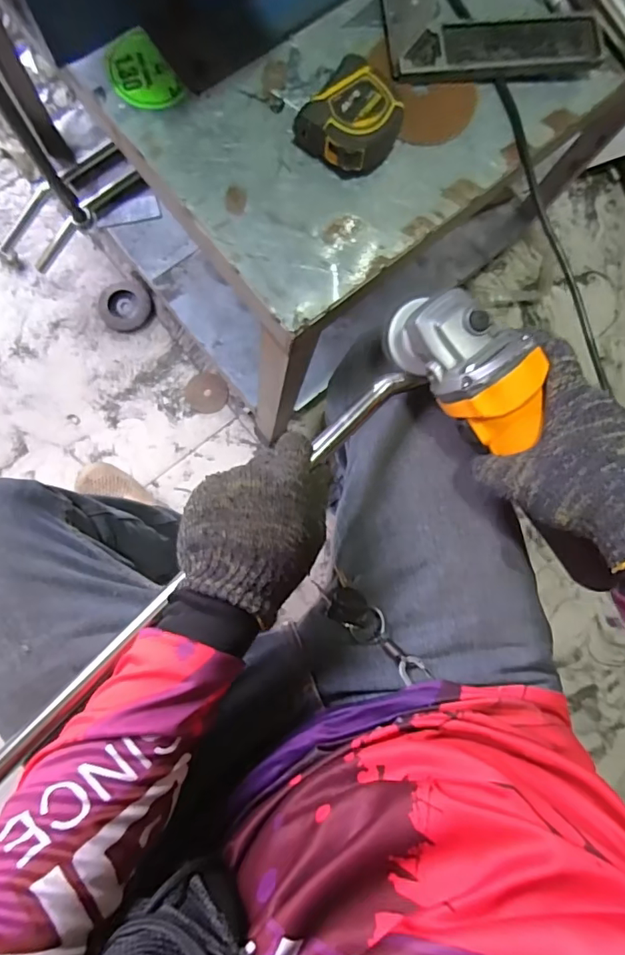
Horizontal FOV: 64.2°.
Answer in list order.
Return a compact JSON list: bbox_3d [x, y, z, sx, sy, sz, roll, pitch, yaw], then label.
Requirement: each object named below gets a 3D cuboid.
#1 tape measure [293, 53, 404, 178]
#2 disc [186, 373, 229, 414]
[{"bbox_3d":[0.034,-0.293,0.408,0.071,0.038,0.076,39,83,-2],"label":"tape measure"},{"bbox_3d":[-0.195,-0.158,0.927,0.075,0.004,0.076,0,86,-6],"label":"disc"}]

